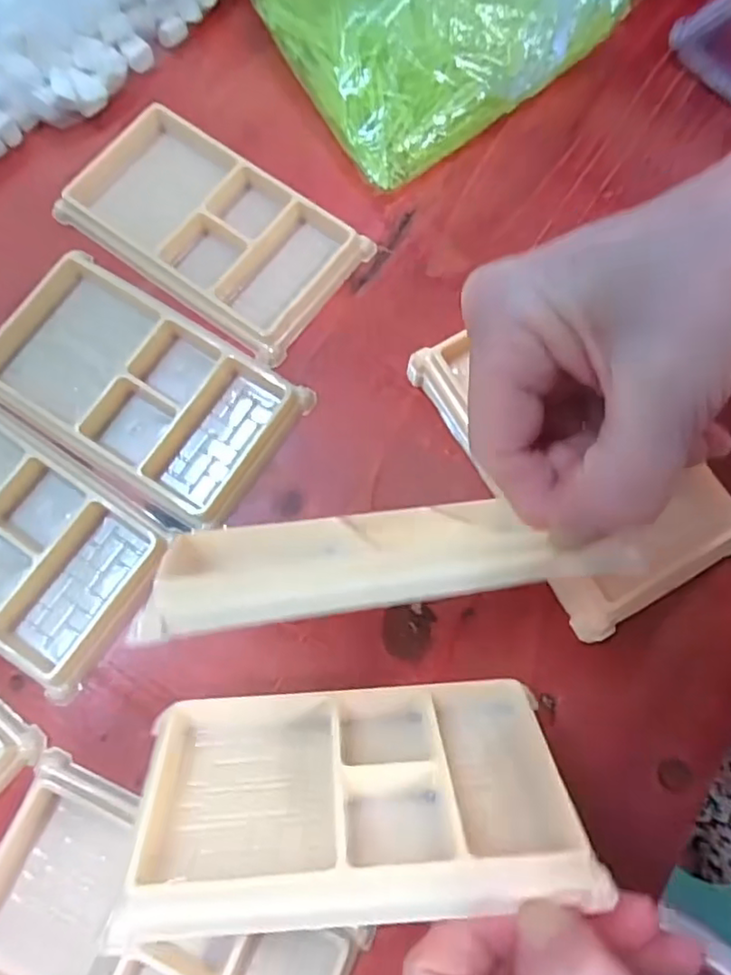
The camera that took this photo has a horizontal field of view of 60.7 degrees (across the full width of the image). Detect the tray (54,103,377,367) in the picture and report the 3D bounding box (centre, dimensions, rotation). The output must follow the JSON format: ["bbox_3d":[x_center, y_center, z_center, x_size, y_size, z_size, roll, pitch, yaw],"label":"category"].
[{"bbox_3d":[-0.075,-0.124,0.297,0.135,0.011,0.076,35,77,8],"label":"tray"}]

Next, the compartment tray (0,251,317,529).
[{"bbox_3d":[-0.101,-0.046,0.276,0.135,0.013,0.077,32,77,7],"label":"compartment tray"}]

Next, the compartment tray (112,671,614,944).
[{"bbox_3d":[-0.004,0.094,0.202,0.130,0.084,0.014,-4,113,-4],"label":"compartment tray"}]

